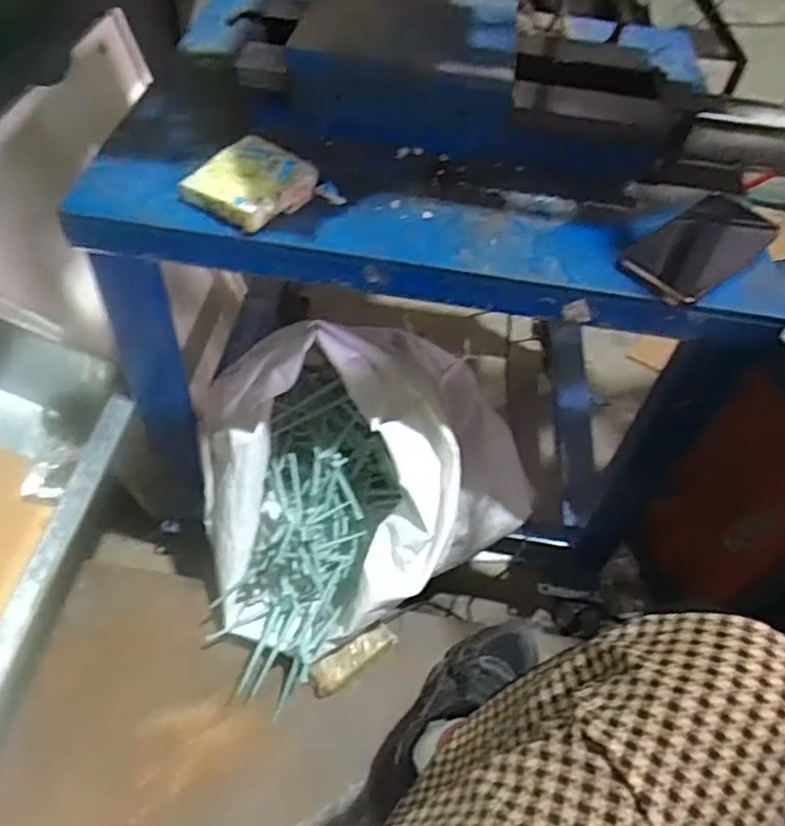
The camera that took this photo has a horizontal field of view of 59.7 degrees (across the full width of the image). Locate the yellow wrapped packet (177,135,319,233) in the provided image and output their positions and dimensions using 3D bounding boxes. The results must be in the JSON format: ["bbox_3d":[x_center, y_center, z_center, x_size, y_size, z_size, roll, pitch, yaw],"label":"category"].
[{"bbox_3d":[-0.127,-0.209,0.623,0.083,0.035,0.101,33,56,19],"label":"yellow wrapped packet"}]

